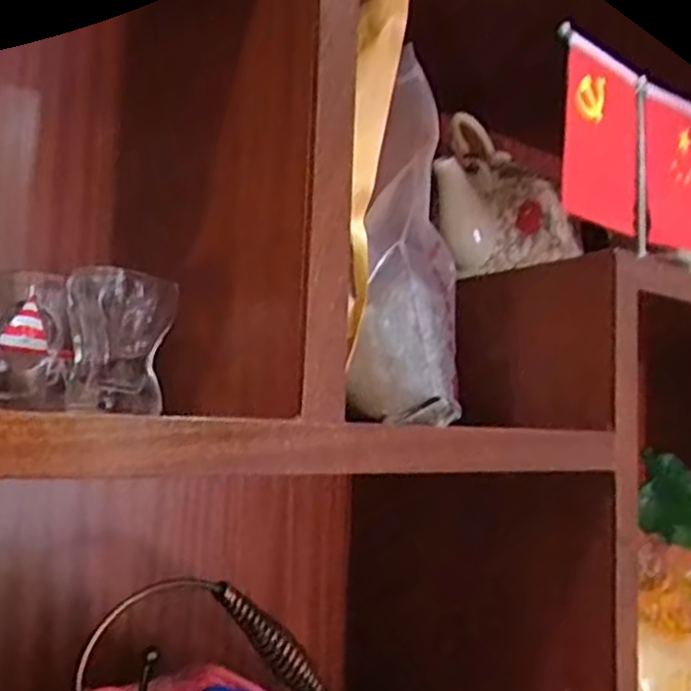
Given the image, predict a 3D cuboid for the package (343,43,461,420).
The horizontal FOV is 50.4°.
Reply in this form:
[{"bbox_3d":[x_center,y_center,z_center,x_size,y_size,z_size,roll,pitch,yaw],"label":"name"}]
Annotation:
[{"bbox_3d":[0.038,-0.052,0.442,0.063,0.191,0.086,2,-6,3],"label":"package"}]

